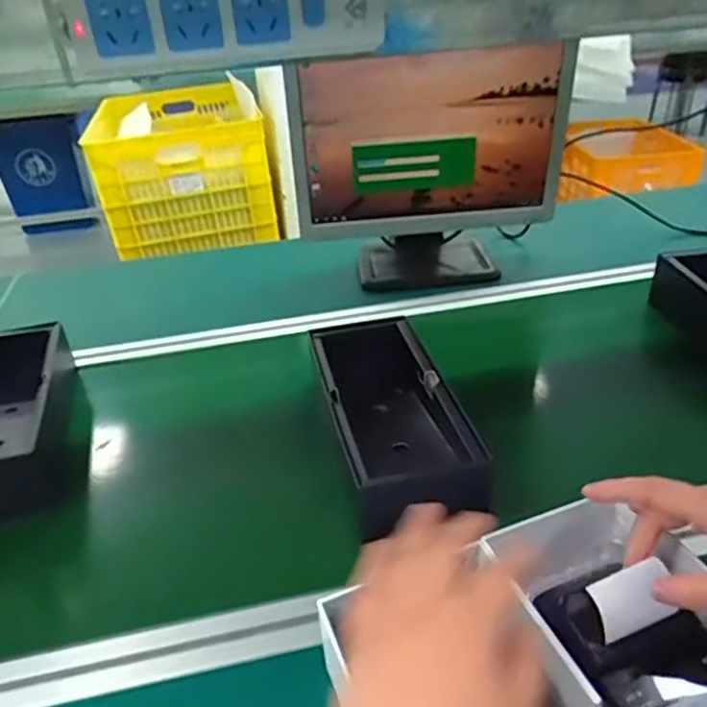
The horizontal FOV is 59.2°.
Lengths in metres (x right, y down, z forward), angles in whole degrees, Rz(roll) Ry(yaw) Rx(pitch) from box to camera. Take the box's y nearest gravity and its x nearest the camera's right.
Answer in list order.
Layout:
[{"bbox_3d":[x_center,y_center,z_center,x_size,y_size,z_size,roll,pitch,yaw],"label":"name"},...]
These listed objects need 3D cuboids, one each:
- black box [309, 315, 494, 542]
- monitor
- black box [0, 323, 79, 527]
[{"bbox_3d":[0.033,0.057,0.606,0.110,0.066,0.252,-9,34,-8],"label":"black box"},{"bbox_3d":[0.103,-0.273,0.926,0.368,0.313,0.153,-8,34,-7],"label":"monitor"},{"bbox_3d":[-0.364,0.063,0.646,0.115,0.081,0.263,-13,35,-14],"label":"black box"}]

